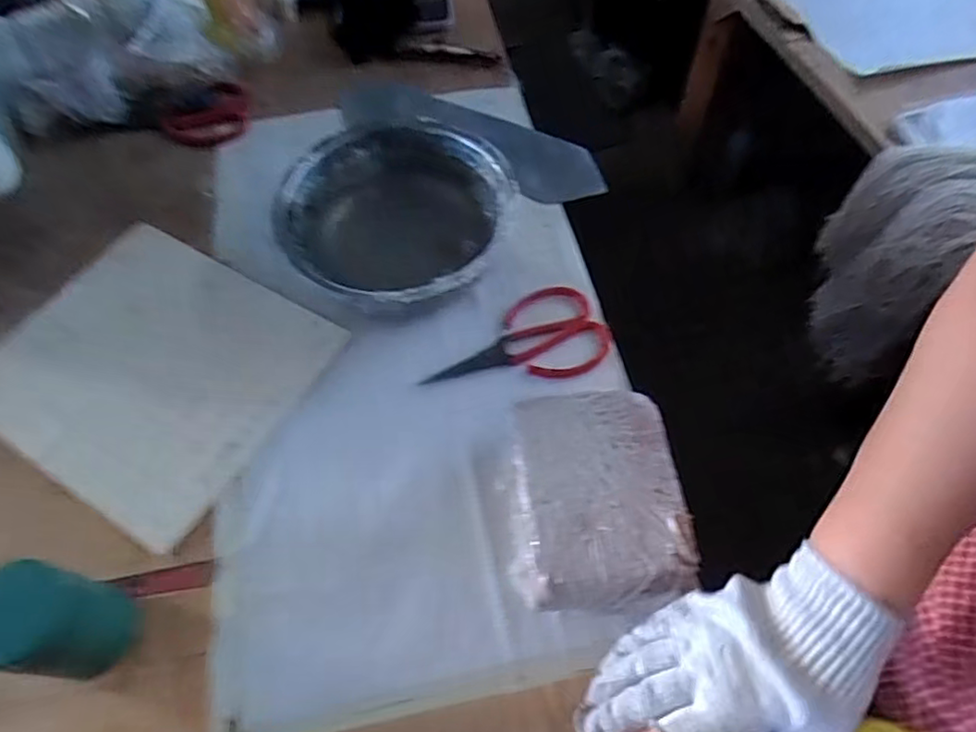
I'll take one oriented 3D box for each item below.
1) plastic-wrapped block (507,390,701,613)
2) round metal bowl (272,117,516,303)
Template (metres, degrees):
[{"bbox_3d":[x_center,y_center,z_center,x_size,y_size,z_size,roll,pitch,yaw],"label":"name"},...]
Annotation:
[{"bbox_3d":[0.077,0.097,0.456,0.119,0.060,0.154,-4,61,-1],"label":"plastic-wrapped block"},{"bbox_3d":[-0.081,-0.142,0.591,0.207,0.073,0.202,-1,59,1],"label":"round metal bowl"}]

